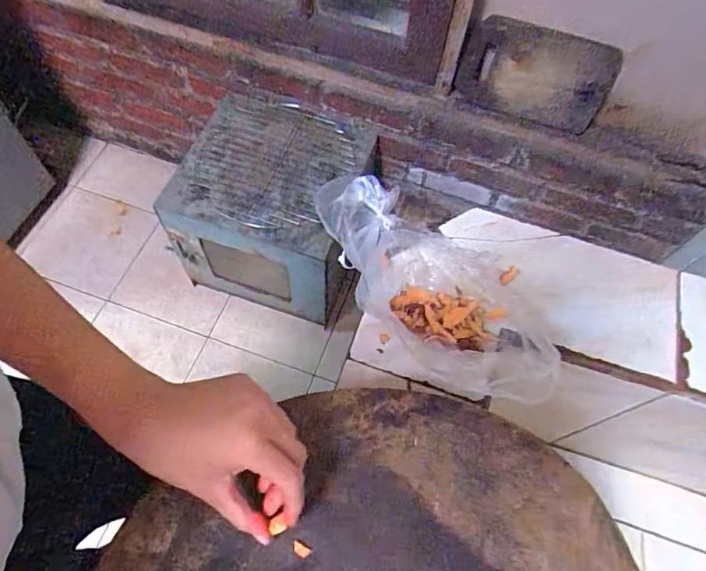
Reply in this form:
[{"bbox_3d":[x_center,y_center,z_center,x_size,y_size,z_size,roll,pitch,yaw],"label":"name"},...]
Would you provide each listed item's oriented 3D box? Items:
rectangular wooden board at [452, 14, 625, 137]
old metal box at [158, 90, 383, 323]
[{"bbox_3d":[0.380,-0.433,1.006,0.306,0.187,0.029,15,53,-3],"label":"rectangular wooden board"},{"bbox_3d":[-0.189,-0.191,1.250,0.381,0.369,0.404,18,63,5],"label":"old metal box"}]

